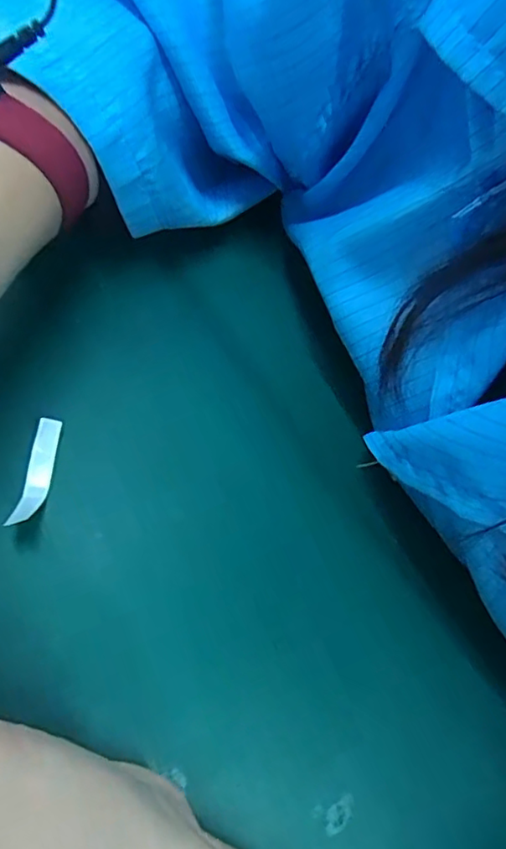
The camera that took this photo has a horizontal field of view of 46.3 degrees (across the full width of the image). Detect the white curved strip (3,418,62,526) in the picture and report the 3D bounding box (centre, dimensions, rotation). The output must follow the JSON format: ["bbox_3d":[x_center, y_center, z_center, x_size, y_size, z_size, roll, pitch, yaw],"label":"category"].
[{"bbox_3d":[-0.077,0.016,0.210,0.008,0.008,0.039,10,62,3],"label":"white curved strip"}]

